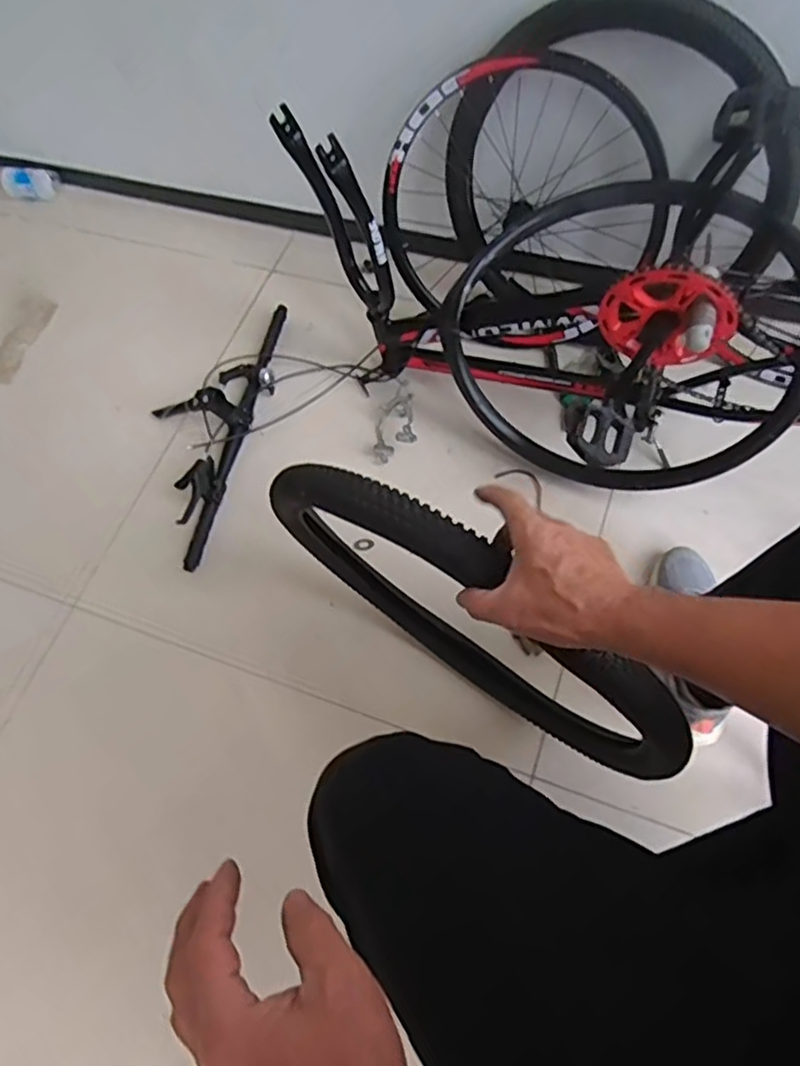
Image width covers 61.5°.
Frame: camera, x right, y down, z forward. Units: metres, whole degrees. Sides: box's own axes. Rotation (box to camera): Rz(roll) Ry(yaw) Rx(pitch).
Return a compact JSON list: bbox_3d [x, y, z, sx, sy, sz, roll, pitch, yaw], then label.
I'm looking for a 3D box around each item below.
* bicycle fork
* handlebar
[{"bbox_3d":[-0.081,-0.432,0.981,0.093,0.319,0.139,-35,65,-11],"label":"bicycle fork"},{"bbox_3d":[-0.361,-0.218,1.227,0.197,0.090,0.549,14,66,12],"label":"handlebar"}]

